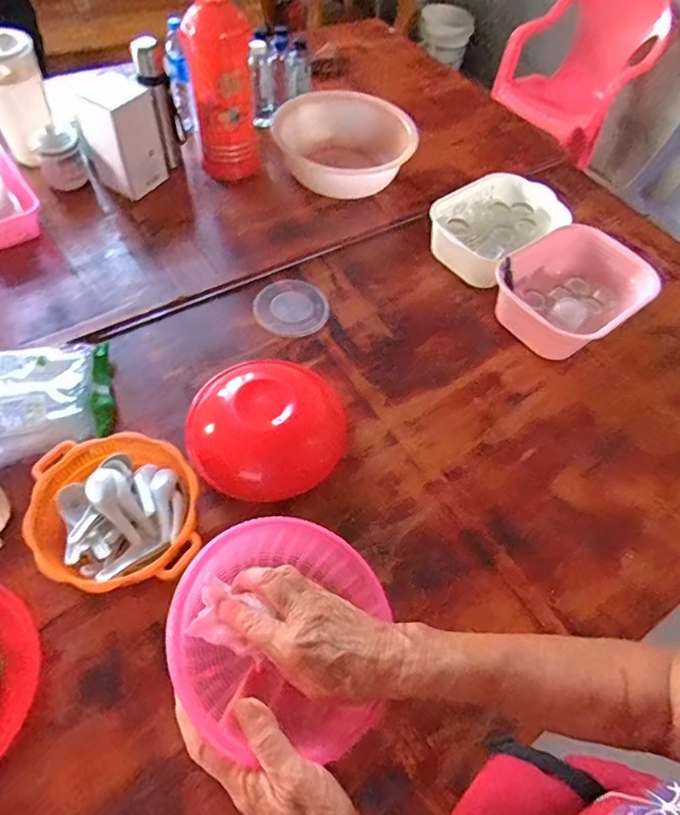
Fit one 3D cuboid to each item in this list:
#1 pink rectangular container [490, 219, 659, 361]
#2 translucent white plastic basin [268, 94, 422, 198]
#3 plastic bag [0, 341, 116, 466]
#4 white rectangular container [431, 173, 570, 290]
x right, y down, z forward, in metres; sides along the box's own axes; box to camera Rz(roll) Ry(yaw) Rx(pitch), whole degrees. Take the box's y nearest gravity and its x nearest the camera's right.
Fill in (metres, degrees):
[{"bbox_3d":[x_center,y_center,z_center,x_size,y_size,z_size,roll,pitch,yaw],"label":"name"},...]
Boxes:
[{"bbox_3d":[0.452,-0.239,1.034,0.279,0.106,0.254,-30,66,-21],"label":"pink rectangular container"},{"bbox_3d":[0.010,-0.621,1.221,0.326,0.131,0.265,23,60,9],"label":"translucent white plastic basin"},{"bbox_3d":[-0.492,-0.013,0.832,0.230,0.068,0.189,-16,61,-14],"label":"plastic bag"},{"bbox_3d":[0.328,-0.391,1.121,0.231,0.096,0.278,41,64,19],"label":"white rectangular container"}]

